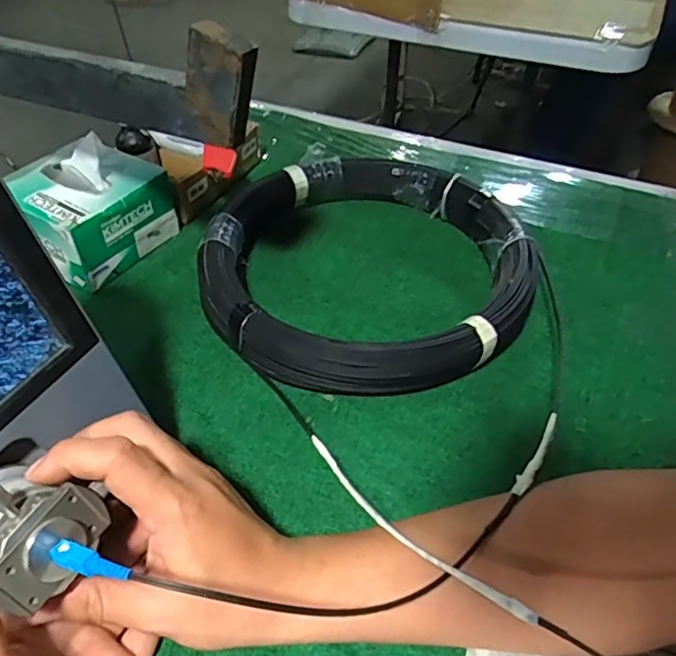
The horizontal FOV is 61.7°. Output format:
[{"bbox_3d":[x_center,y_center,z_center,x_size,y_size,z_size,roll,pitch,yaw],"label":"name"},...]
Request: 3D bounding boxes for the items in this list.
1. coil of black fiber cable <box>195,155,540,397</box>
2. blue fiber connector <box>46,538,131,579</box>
[{"bbox_3d":[0.023,-0.064,0.523,0.284,0.062,0.272,-1,44,0],"label":"coil of black fiber cable"},{"bbox_3d":[-0.108,0.101,0.245,0.044,0.006,0.011,1,41,26],"label":"blue fiber connector"}]

